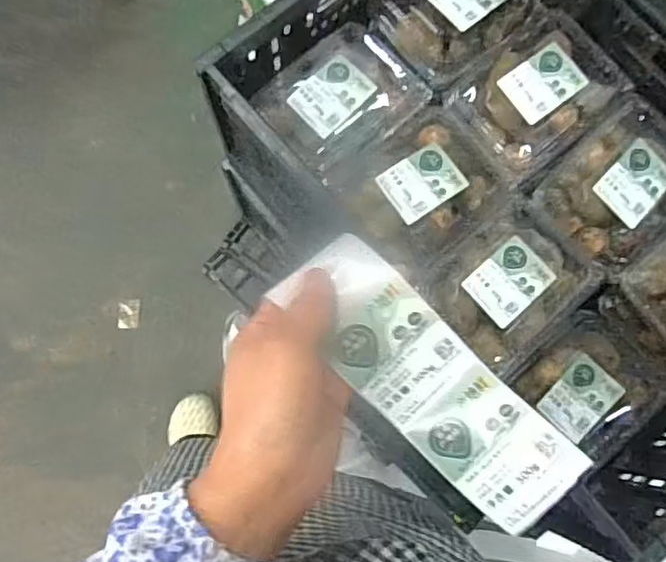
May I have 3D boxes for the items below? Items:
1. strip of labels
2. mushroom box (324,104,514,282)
[{"bbox_3d":[0.050,0.057,0.357,0.069,0.038,0.176,-43,87,-8],"label":"strip of labels"},{"bbox_3d":[0.092,-0.098,0.674,0.178,0.047,0.133,-43,81,-9],"label":"mushroom box"}]

